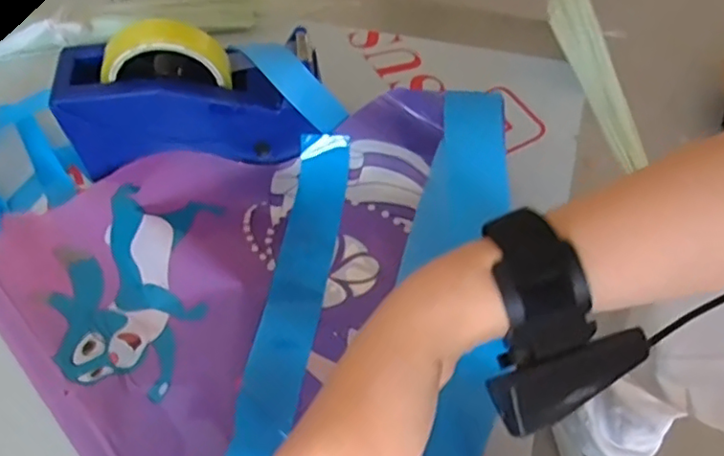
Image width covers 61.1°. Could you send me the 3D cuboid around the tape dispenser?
[{"bbox_3d":[-0.131,-0.104,0.490,0.199,0.119,0.067,-5,57,-1],"label":"tape dispenser"}]

